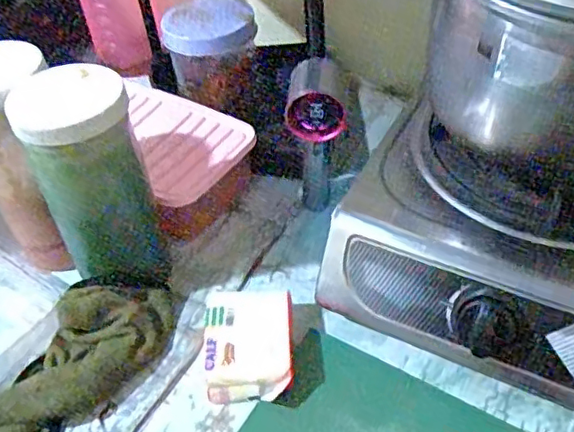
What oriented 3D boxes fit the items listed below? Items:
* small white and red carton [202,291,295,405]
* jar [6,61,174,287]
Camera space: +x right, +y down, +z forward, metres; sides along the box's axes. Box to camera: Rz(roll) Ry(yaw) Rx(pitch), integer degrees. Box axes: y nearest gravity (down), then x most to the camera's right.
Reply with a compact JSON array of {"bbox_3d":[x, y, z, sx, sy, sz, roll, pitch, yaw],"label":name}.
[{"bbox_3d":[-0.031,0.109,0.513,0.073,0.031,0.097,-4,44,1],"label":"small white and red carton"},{"bbox_3d":[-0.163,-0.028,0.516,0.085,0.178,0.082,-3,46,3],"label":"jar"}]

